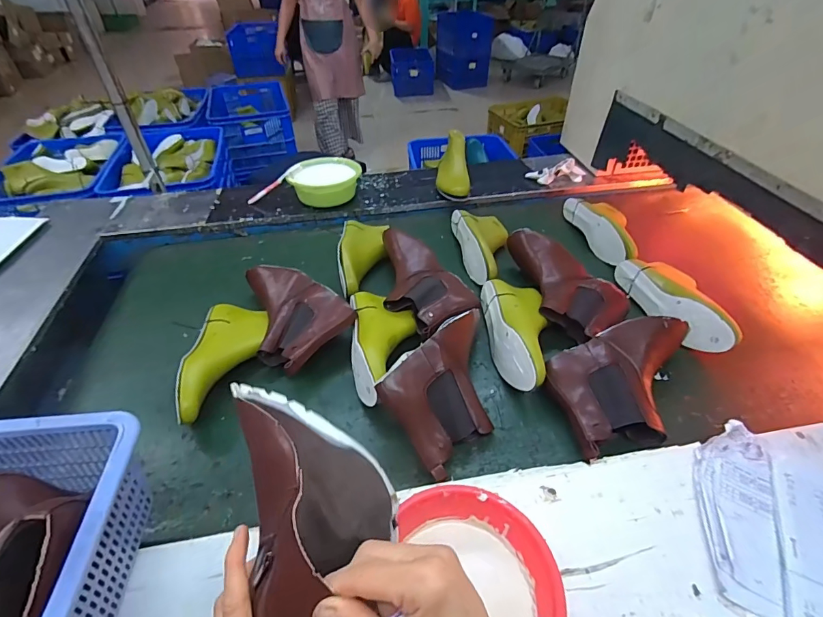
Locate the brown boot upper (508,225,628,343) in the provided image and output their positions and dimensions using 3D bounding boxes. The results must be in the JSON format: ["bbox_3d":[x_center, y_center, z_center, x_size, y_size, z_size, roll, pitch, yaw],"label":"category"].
[{"bbox_3d":[0.319,-0.055,0.836,0.175,0.065,0.290,-5,43,-4],"label":"brown boot upper"}]

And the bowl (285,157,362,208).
[{"bbox_3d":[-0.229,-0.340,1.127,0.186,0.074,0.146,-1,43,0],"label":"bowl"}]

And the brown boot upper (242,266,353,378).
[{"bbox_3d":[-0.248,0.003,0.777,0.265,0.062,0.154,29,51,28],"label":"brown boot upper"}]

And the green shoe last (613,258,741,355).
[{"bbox_3d":[0.513,-0.013,0.805,0.099,0.093,0.258,-12,44,-11],"label":"green shoe last"}]

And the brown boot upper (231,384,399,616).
[{"bbox_3d":[-0.082,0.150,0.365,0.119,0.108,0.245,-15,45,-14],"label":"brown boot upper"}]

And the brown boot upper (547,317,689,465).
[{"bbox_3d":[0.347,0.112,0.647,0.257,0.082,0.169,-12,44,-11],"label":"brown boot upper"}]

